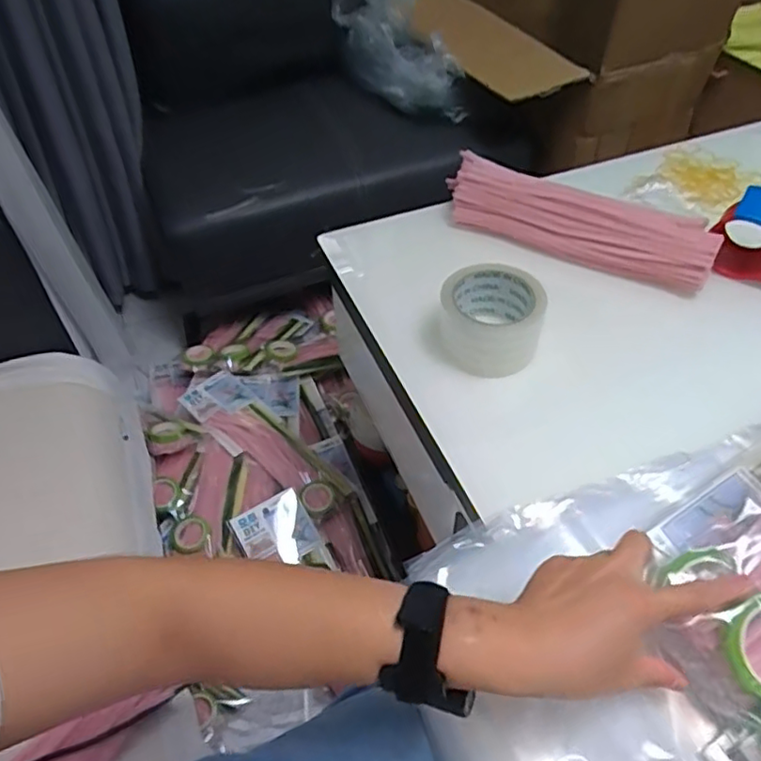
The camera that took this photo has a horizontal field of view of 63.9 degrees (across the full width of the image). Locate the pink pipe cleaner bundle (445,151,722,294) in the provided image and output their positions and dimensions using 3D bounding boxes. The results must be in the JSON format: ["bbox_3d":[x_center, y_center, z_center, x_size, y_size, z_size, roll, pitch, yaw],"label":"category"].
[{"bbox_3d":[0.229,-0.192,0.743,0.331,0.064,0.062,26,55,22],"label":"pink pipe cleaner bundle"}]

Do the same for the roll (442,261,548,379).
[{"bbox_3d":[0.112,-0.064,0.621,0.096,0.065,0.101,-1,49,1],"label":"roll"}]

